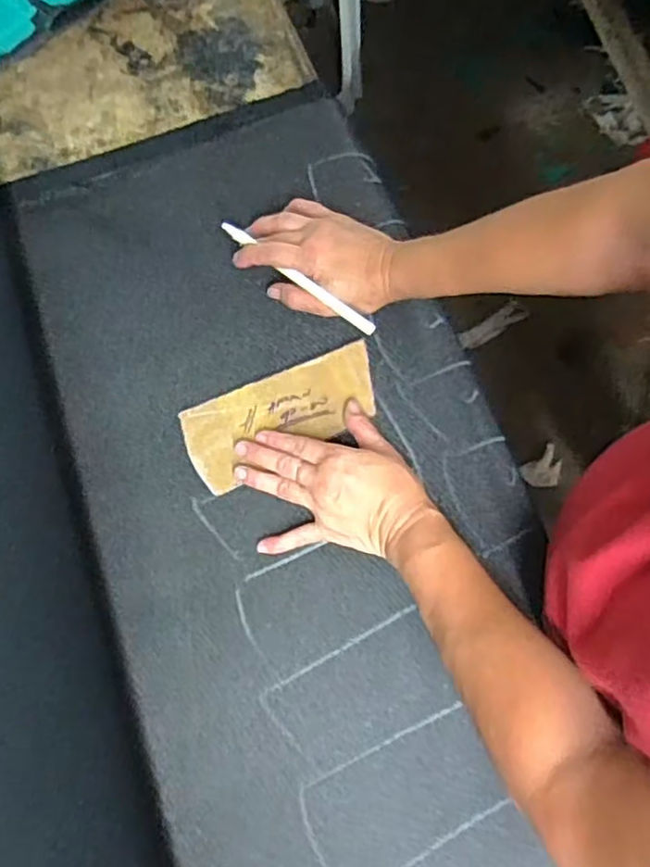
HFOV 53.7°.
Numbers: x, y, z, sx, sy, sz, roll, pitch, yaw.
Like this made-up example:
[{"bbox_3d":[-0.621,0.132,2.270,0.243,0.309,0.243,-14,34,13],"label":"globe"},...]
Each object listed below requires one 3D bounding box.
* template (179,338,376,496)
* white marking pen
[{"bbox_3d":[-0.034,-0.017,0.523,0.160,0.006,0.069,-25,80,-7],"label":"template"},{"bbox_3d":[-0.023,-0.129,0.528,0.159,0.009,0.010,37,77,10],"label":"white marking pen"}]

